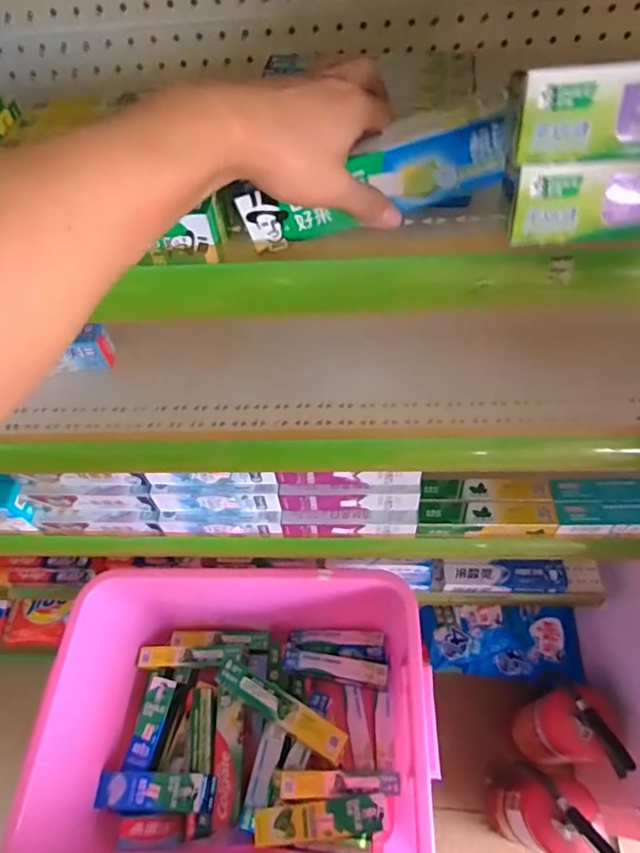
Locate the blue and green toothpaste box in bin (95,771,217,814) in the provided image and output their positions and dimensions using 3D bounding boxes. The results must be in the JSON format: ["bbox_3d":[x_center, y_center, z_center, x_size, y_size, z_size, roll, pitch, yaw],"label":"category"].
[{"bbox_3d":[-0.256,0.561,0.785,0.184,0.048,0.051,-9,55,15],"label":"blue and green toothpaste box in bin"}]

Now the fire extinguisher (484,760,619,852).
[{"bbox_3d":[0.425,0.749,1.001,0.111,0.482,0.119,8,57,10],"label":"fire extinguisher"}]

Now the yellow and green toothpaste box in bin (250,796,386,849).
[{"bbox_3d":[-0.003,0.572,0.743,0.184,0.029,0.046,-7,56,0],"label":"yellow and green toothpaste box in bin"}]

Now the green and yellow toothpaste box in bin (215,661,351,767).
[{"bbox_3d":[-0.066,0.453,0.824,0.234,0.029,0.045,24,61,19],"label":"green and yellow toothpaste box in bin"}]

